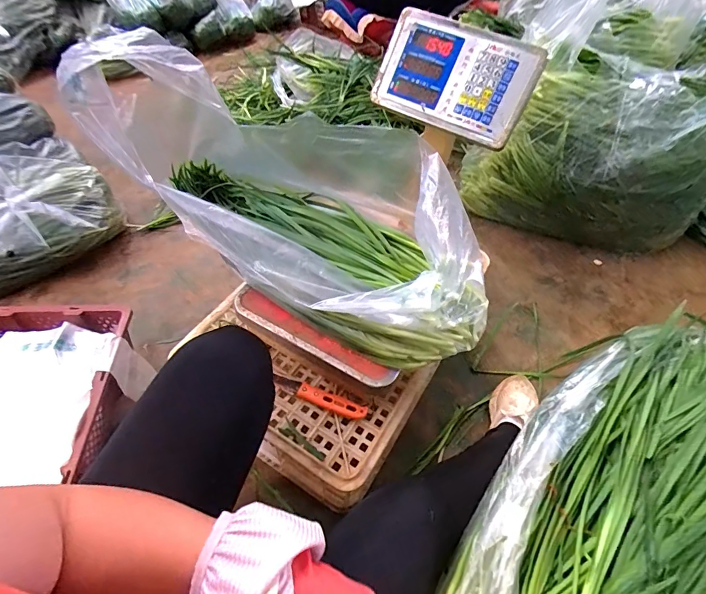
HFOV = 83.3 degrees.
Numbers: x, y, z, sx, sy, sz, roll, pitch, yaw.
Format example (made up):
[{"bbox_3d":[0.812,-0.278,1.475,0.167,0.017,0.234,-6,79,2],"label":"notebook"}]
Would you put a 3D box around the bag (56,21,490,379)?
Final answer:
[{"bbox_3d":[-0.067,-0.097,0.527,0.532,0.253,0.213,33,56,-1],"label":"bag"}]

